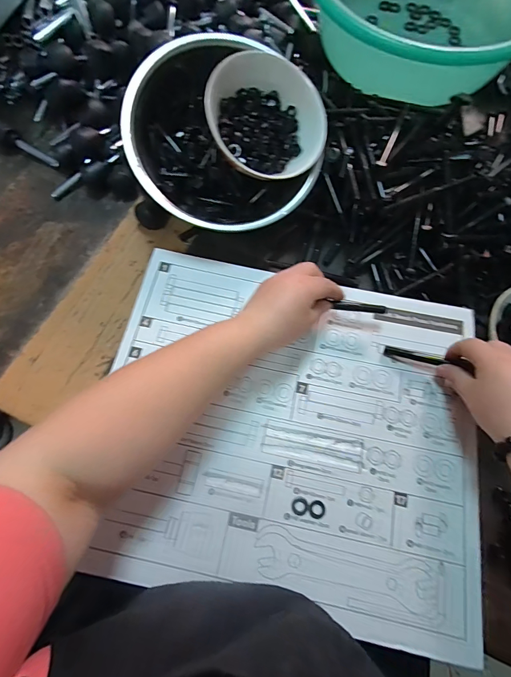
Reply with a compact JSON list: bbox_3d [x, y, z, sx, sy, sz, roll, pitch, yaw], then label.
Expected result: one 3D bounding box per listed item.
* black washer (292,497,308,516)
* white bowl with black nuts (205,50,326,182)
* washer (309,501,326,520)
[{"bbox_3d":[0.042,0.158,0.335,0.015,0.004,0.015,0,69,0],"label":"black washer"},{"bbox_3d":[0.007,-0.241,0.395,0.128,0.046,0.130,2,84,-18],"label":"white bowl with black nuts"},{"bbox_3d":[0.058,0.160,0.334,0.015,0.004,0.016,0,69,0],"label":"washer"}]

